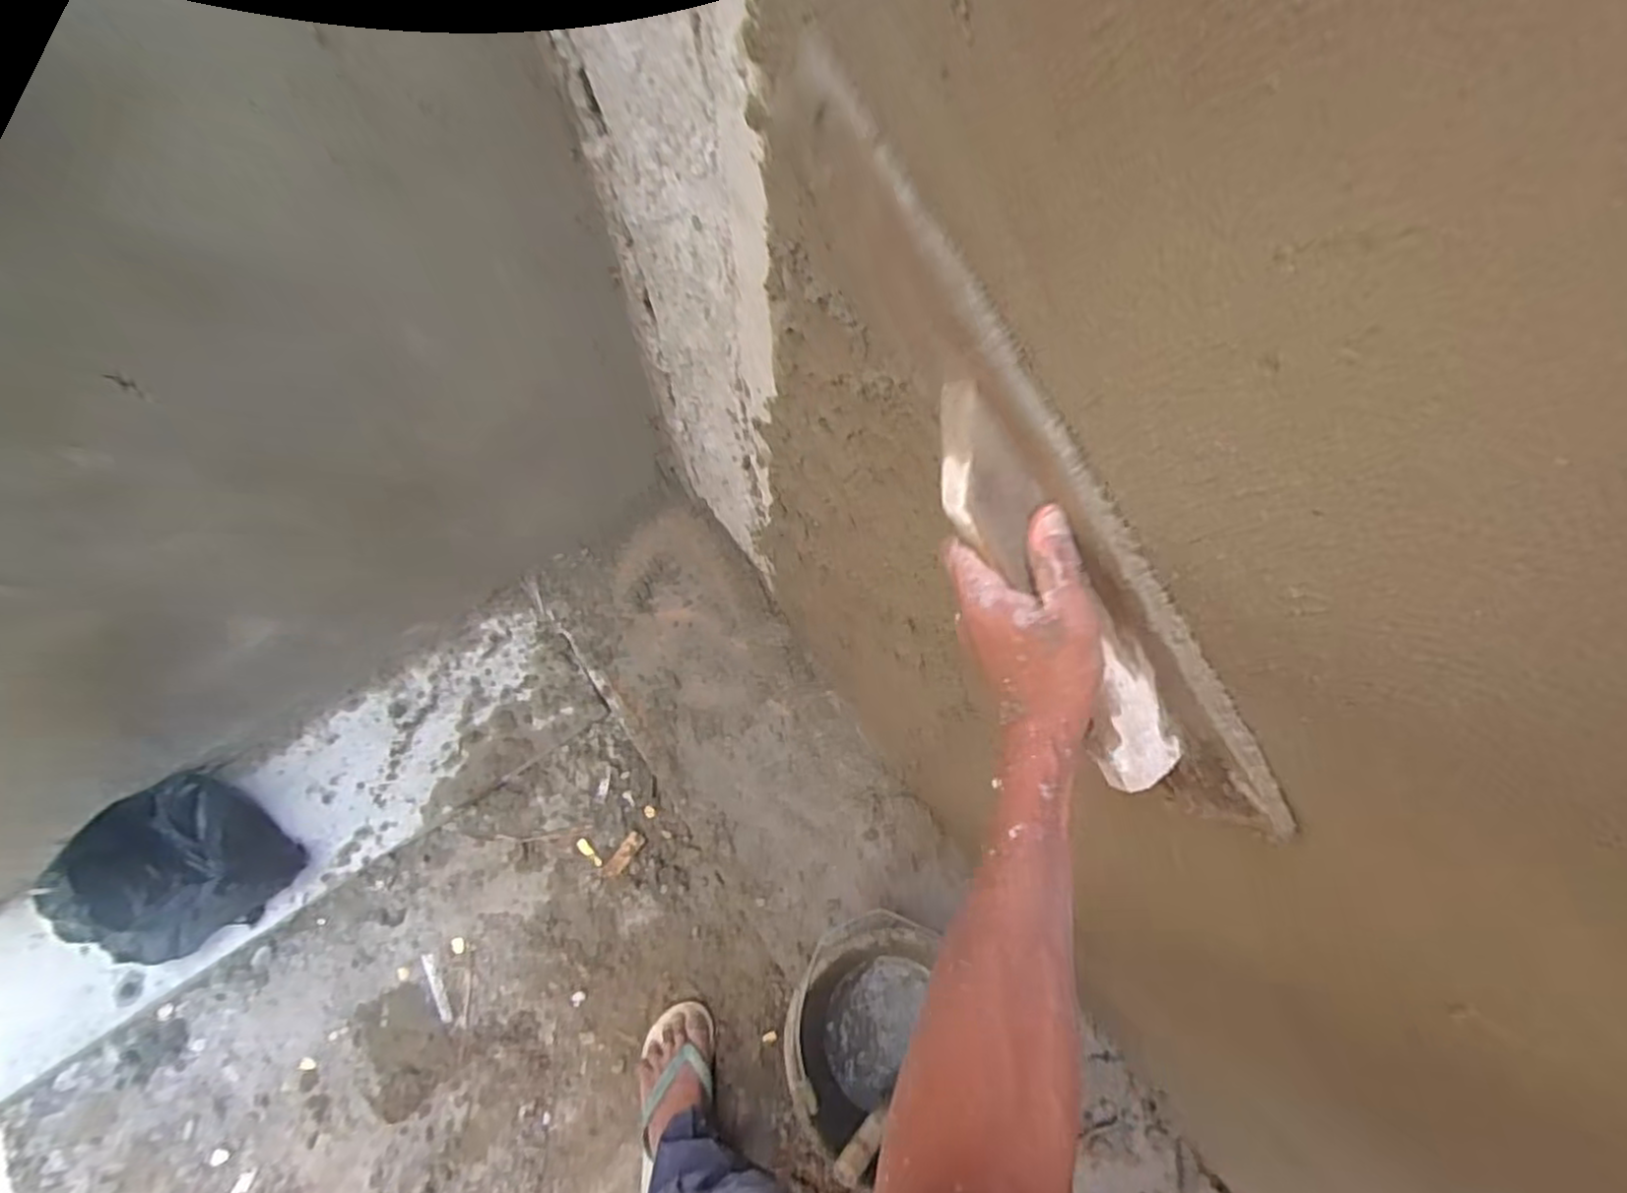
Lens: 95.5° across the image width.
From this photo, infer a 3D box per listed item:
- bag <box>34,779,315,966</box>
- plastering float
[{"bbox_3d":[-0.961,0.408,1.145,0.238,0.185,0.253,-15,70,-7],"label":"bag"},{"bbox_3d":[0.113,-0.065,0.443,0.058,0.094,0.497,-32,94,-12],"label":"plastering float"}]

